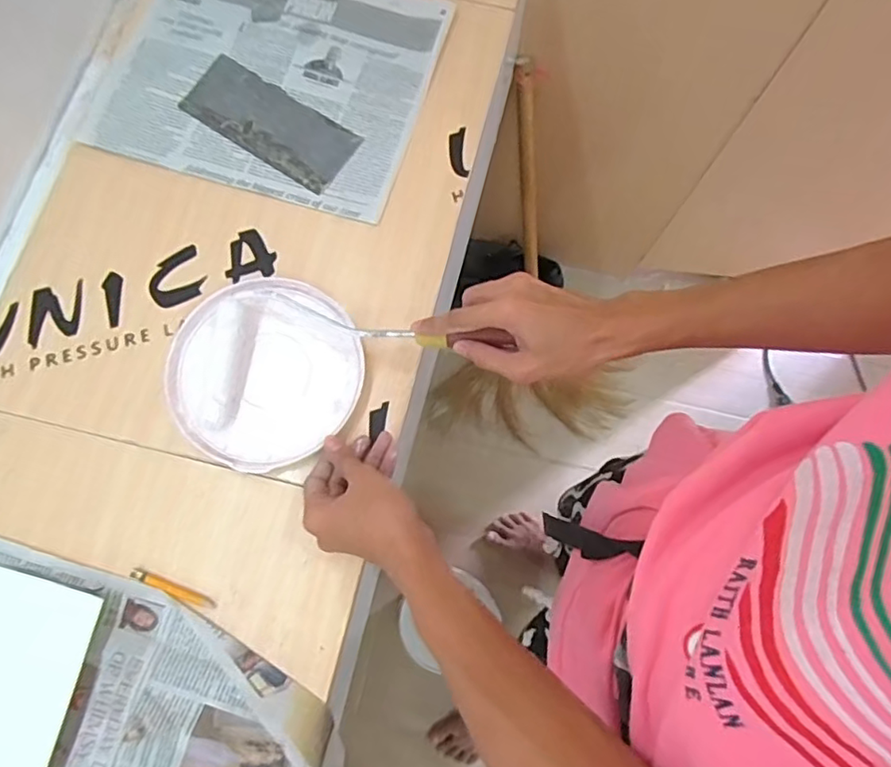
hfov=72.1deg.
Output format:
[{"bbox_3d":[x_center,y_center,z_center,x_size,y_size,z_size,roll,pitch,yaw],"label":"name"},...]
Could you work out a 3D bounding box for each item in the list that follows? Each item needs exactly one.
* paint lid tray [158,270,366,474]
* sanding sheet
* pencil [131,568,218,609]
[{"bbox_3d":[-0.162,-0.013,0.547,0.163,0.030,0.167,27,77,7],"label":"paint lid tray"},{"bbox_3d":[-0.180,-0.268,0.628,0.181,0.004,0.077,33,79,7],"label":"sanding sheet"},{"bbox_3d":[-0.229,0.172,0.515,0.076,0.005,0.010,21,76,5],"label":"pencil"}]

